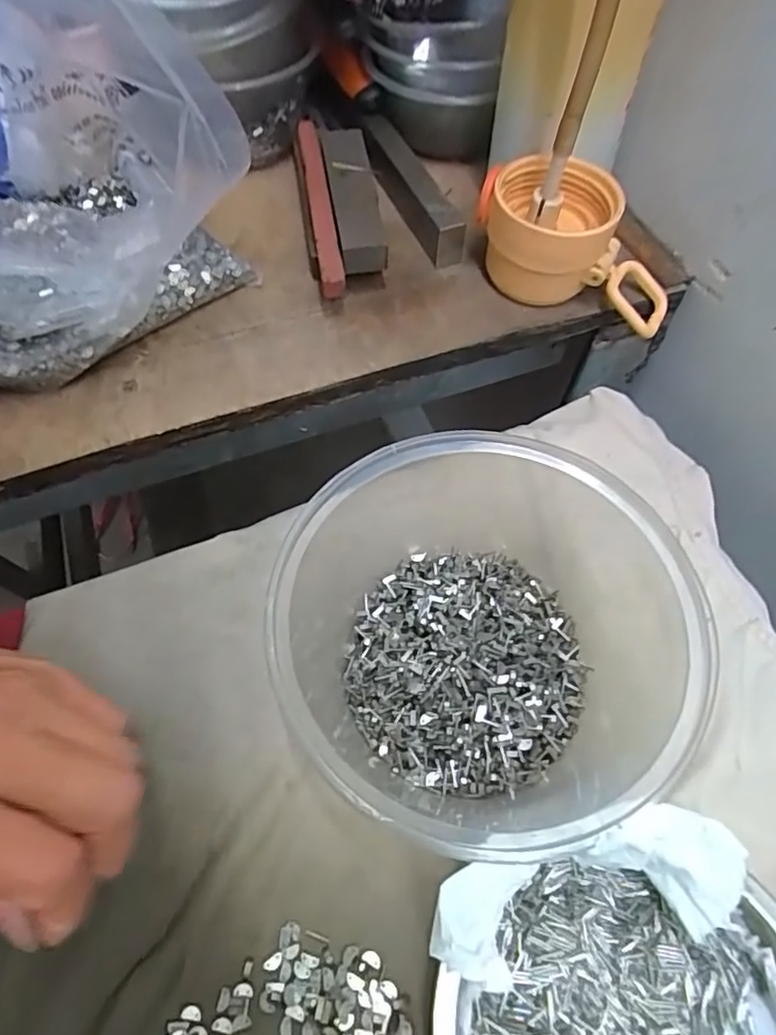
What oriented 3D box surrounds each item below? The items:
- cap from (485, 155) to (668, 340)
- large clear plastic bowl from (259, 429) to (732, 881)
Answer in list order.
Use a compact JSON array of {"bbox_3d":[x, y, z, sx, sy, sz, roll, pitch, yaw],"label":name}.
[{"bbox_3d":[0.102,-0.145,0.311,0.104,0.055,0.061,8,60,3],"label":"cap"},{"bbox_3d":[0.026,0.036,0.233,0.153,0.089,0.162,0,60,-1],"label":"large clear plastic bowl"}]

